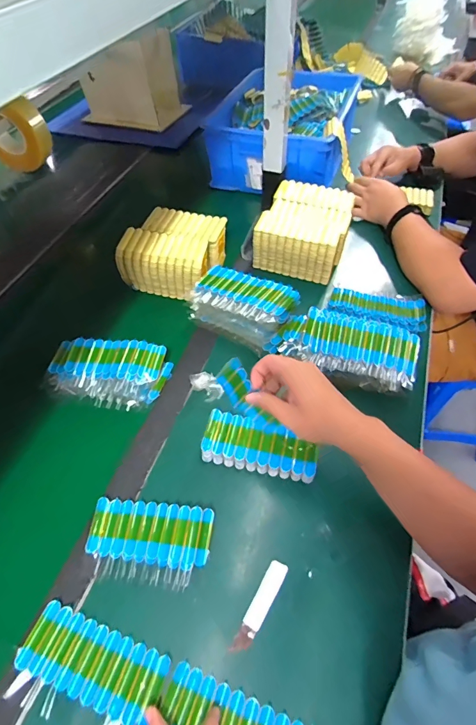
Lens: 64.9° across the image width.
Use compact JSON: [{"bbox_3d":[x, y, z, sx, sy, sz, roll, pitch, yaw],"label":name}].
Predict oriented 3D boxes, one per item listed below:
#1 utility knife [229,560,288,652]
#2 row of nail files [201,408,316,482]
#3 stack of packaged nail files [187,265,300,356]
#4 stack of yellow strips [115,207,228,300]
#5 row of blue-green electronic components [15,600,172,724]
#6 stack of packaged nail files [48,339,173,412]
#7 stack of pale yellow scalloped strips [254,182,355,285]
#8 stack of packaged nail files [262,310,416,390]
[{"bbox_3d":[0.026,0.276,0.425,0.021,0.006,0.098,26,58,18],"label":"utility knife"},{"bbox_3d":[0.031,0.118,0.519,0.152,0.038,0.062,12,55,8],"label":"row of nail files"},{"bbox_3d":[0.006,-0.098,0.634,0.166,0.083,0.085,28,58,18],"label":"stack of packaged nail files"},{"bbox_3d":[-0.121,-0.216,0.732,0.164,0.087,0.165,14,55,10],"label":"stack of yellow strips"},{"bbox_3d":[-0.151,0.314,0.392,0.150,0.007,0.062,17,56,12],"label":"row of blue-green electronic components"},{"bbox_3d":[-0.205,0.013,0.591,0.179,0.042,0.101,7,54,5],"label":"stack of packaged nail files"},{"bbox_3d":[0.136,-0.270,0.762,0.160,0.085,0.189,14,57,13],"label":"stack of pale yellow scalloped strips"},{"bbox_3d":[0.157,-0.016,0.582,0.218,0.078,0.103,22,59,17],"label":"stack of packaged nail files"}]

